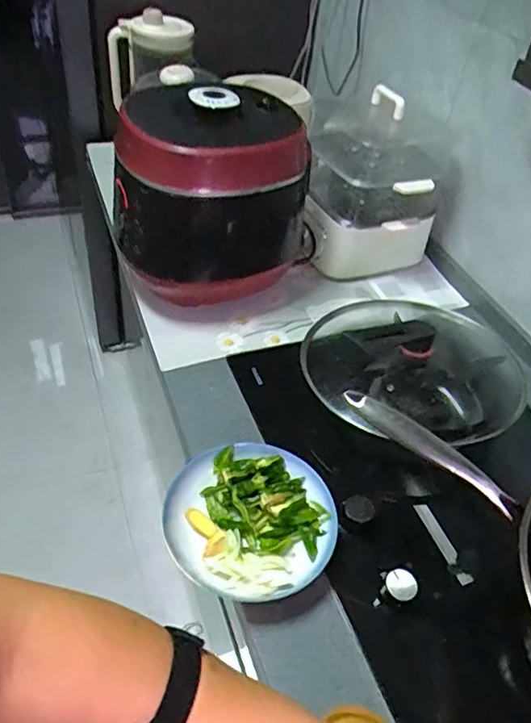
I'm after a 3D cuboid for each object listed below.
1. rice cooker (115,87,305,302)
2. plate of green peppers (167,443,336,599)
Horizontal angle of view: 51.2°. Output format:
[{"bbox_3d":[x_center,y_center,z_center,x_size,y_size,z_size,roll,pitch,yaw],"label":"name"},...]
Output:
[{"bbox_3d":[-0.090,-0.279,0.933,0.302,0.305,0.237,3,45,-4],"label":"rice cooker"},{"bbox_3d":[-0.018,0.190,0.669,0.196,0.047,0.194,3,45,-3],"label":"plate of green peppers"}]

